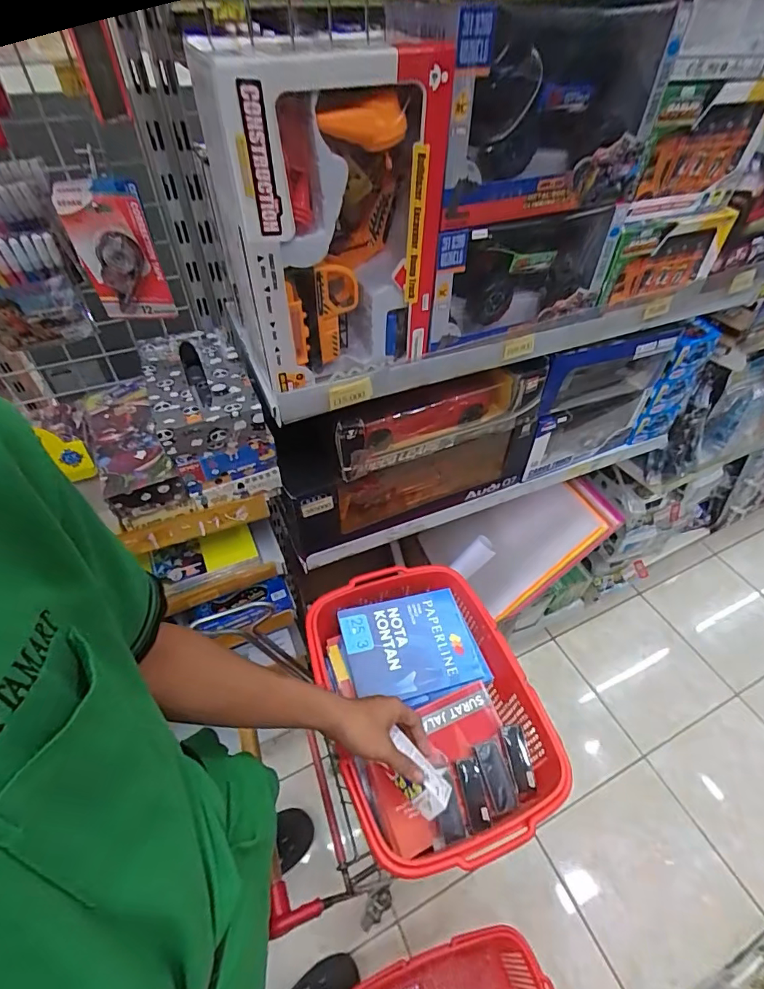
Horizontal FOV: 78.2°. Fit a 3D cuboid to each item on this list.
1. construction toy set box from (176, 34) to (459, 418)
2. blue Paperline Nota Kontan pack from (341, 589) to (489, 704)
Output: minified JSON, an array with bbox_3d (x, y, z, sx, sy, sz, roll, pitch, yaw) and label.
[{"bbox_3d":[-0.049,-0.275,0.506,0.229,0.304,0.080,-21,52,-19],"label":"construction toy set box"},{"bbox_3d":[0.049,0.245,0.770,0.215,0.037,0.163,-11,50,-10],"label":"blue Paperline Nota Kontan pack"}]

